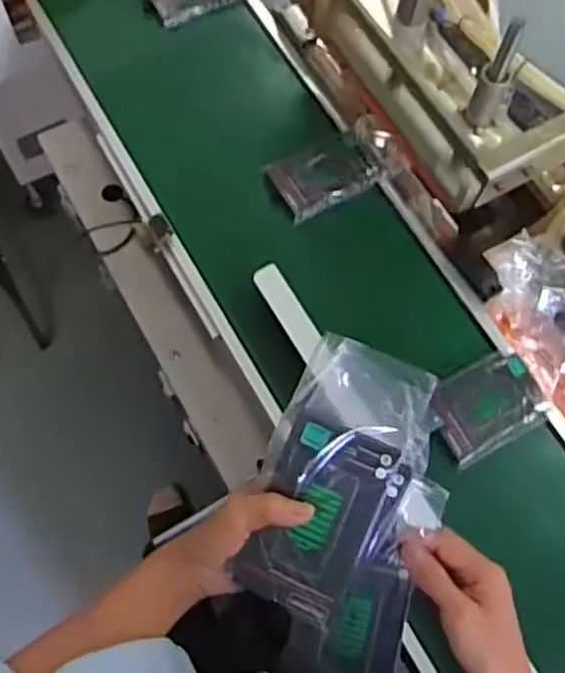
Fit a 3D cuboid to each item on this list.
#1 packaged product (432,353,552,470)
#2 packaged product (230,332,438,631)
[{"bbox_3d":[0.237,0.081,0.805,0.134,0.024,0.091,-28,73,-12],"label":"packaged product"},{"bbox_3d":[0.038,0.101,0.490,0.100,0.023,0.188,23,86,7],"label":"packaged product"}]

